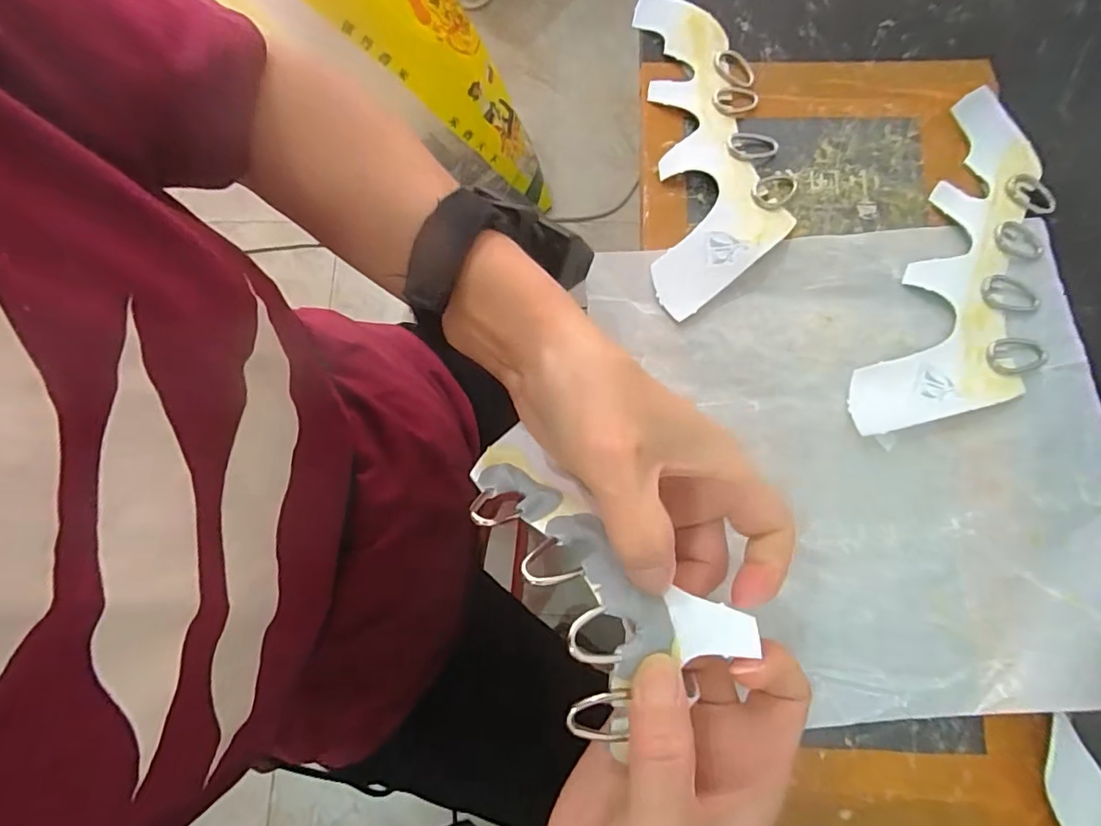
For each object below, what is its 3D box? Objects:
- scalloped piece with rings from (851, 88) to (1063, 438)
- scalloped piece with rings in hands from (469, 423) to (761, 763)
[{"bbox_3d":[0.244,-0.078,0.306,0.082,0.010,0.215,24,79,6],"label":"scalloped piece with rings"},{"bbox_3d":[0.007,0.053,0.208,0.060,0.034,0.127,-40,53,-7],"label":"scalloped piece with rings in hands"}]

